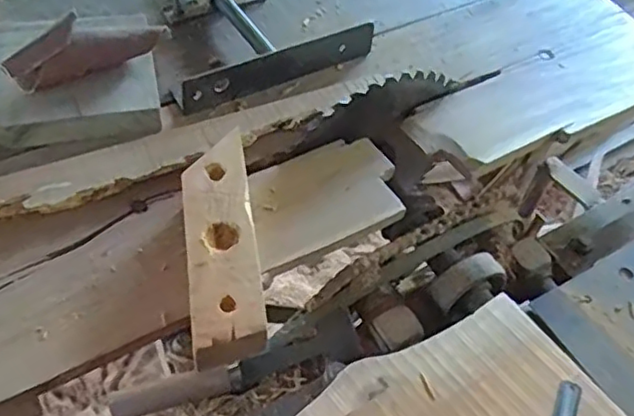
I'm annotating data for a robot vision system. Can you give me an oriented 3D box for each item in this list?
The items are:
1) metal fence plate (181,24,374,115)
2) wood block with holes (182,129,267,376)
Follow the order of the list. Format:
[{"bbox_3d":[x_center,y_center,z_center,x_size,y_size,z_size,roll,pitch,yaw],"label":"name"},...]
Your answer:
[{"bbox_3d":[-0.041,-0.167,0.751,0.248,0.042,0.009,-23,41,-20],"label":"metal fence plate"},{"bbox_3d":[-0.088,0.030,0.577,0.062,0.034,0.219,-6,55,-9],"label":"wood block with holes"}]

